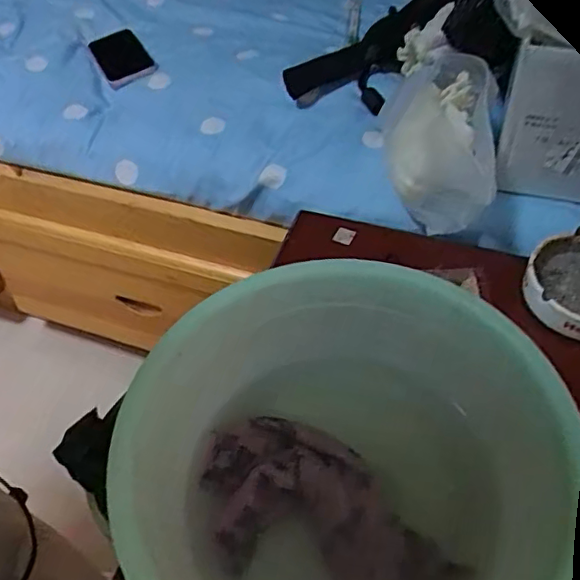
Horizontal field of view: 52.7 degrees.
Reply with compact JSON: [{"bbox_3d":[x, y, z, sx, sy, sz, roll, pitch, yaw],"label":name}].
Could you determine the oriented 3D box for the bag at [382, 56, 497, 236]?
[{"bbox_3d":[0.151,-0.160,0.586,0.100,0.093,0.184,-3,51,2],"label":"bag"}]

